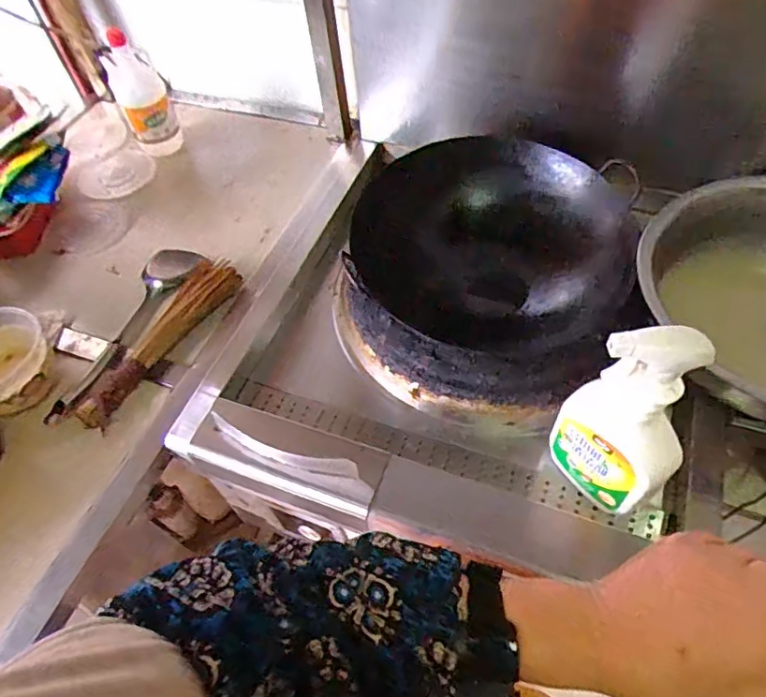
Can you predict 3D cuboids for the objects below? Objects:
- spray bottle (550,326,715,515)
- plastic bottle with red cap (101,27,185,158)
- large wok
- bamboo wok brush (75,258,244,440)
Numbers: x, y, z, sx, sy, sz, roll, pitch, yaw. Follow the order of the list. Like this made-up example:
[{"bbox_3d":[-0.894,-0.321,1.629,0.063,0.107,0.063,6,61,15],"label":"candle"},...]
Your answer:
[{"bbox_3d":[0.251,0.072,0.559,0.067,0.256,0.126,-37,59,-19],"label":"spray bottle"},{"bbox_3d":[-0.428,-0.447,0.985,0.083,0.193,0.098,-22,56,-10],"label":"plastic bottle with red cap"},{"bbox_3d":[0.172,-0.149,0.770,0.336,0.158,0.310,-3,54,4],"label":"large wok"},{"bbox_3d":[-0.311,-0.020,0.767,0.051,0.059,0.288,24,60,21],"label":"bamboo wok brush"}]

